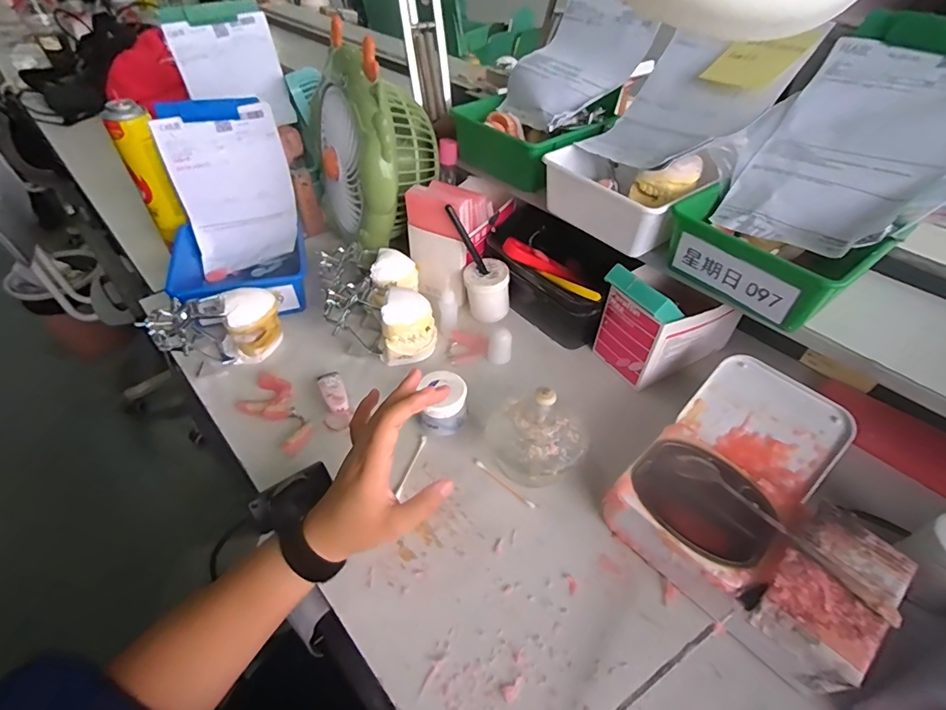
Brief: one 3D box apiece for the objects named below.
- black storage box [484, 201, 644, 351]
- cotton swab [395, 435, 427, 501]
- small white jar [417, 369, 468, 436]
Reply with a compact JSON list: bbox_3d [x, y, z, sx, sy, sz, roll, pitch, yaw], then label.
[{"bbox_3d":[0.108,-0.111,0.624,0.197,0.100,0.133,35,54,28],"label":"black storage box"},{"bbox_3d":[-0.061,0.110,0.472,0.006,0.004,0.070,14,47,11],"label":"cotton swab"},{"bbox_3d":[-0.030,0.050,0.489,0.047,0.046,0.049,1,46,-1],"label":"small white jar"}]

